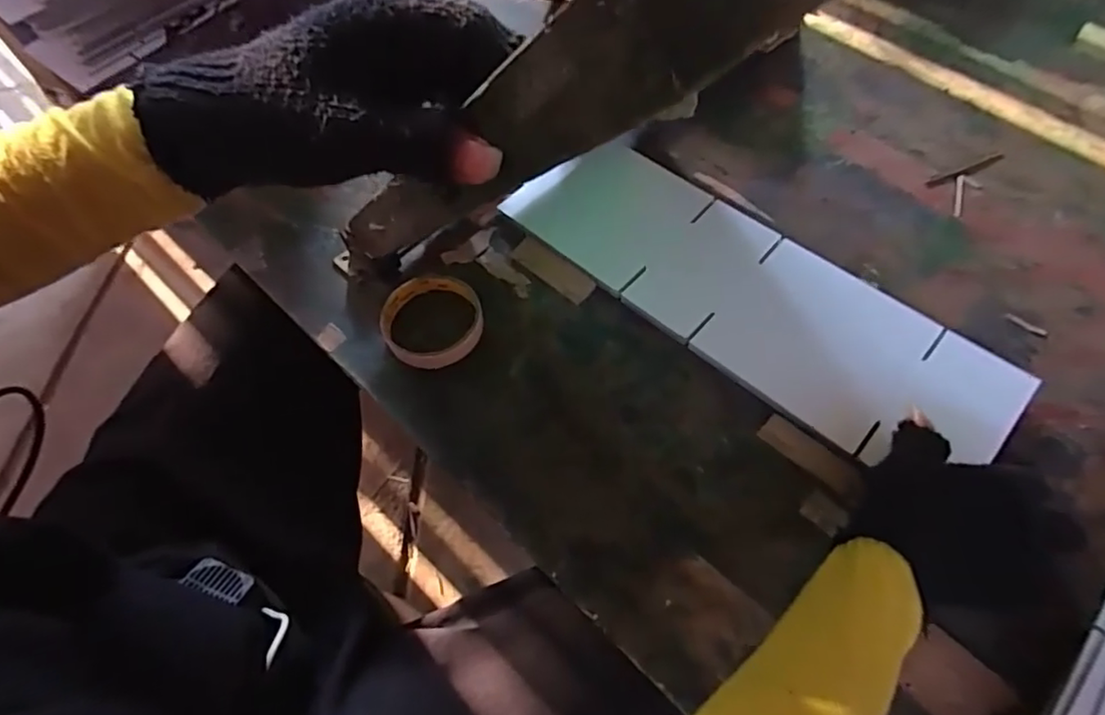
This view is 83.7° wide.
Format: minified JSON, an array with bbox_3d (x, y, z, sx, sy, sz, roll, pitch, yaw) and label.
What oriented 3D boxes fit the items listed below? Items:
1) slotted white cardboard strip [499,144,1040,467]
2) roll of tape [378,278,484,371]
[{"bbox_3d":[0.160,-0.057,0.516,0.415,0.012,0.138,38,70,21],"label":"slotted white cardboard strip"},{"bbox_3d":[-0.100,-0.031,0.509,0.083,0.019,0.084,0,60,0],"label":"roll of tape"}]

